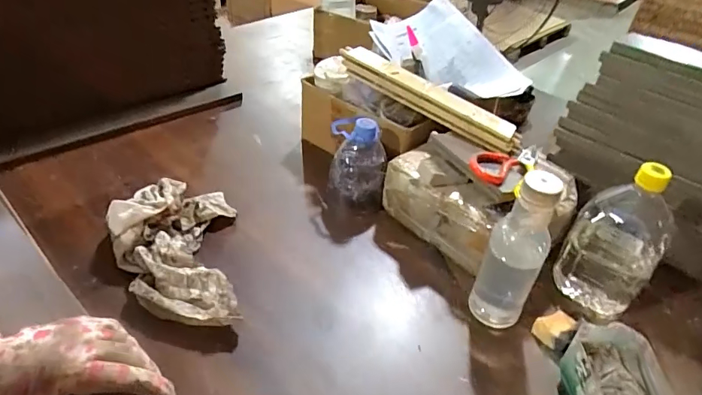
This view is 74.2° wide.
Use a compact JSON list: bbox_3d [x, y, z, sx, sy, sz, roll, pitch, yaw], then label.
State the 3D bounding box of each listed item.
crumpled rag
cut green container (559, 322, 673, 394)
[{"bbox_3d":[-0.225,0.065,0.605,0.155,0.073,0.240,-13,42,-19],"label":"crumpled rag"},{"bbox_3d":[0.276,0.196,0.491,0.088,0.062,0.105,3,39,0],"label":"cut green container"}]

